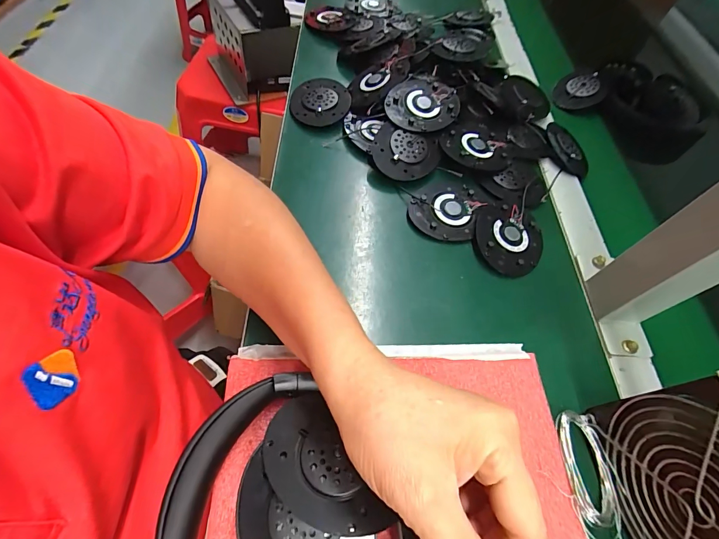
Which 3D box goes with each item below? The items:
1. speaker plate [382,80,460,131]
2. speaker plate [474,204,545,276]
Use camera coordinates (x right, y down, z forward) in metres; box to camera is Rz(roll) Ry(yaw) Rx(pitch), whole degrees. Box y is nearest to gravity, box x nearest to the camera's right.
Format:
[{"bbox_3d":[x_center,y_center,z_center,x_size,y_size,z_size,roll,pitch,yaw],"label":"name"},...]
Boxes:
[{"bbox_3d":[0.069,-0.180,0.397,0.067,0.013,0.080,44,74,7],"label":"speaker plate"},{"bbox_3d":[0.144,-0.031,0.347,0.065,0.010,0.078,21,60,9],"label":"speaker plate"}]

